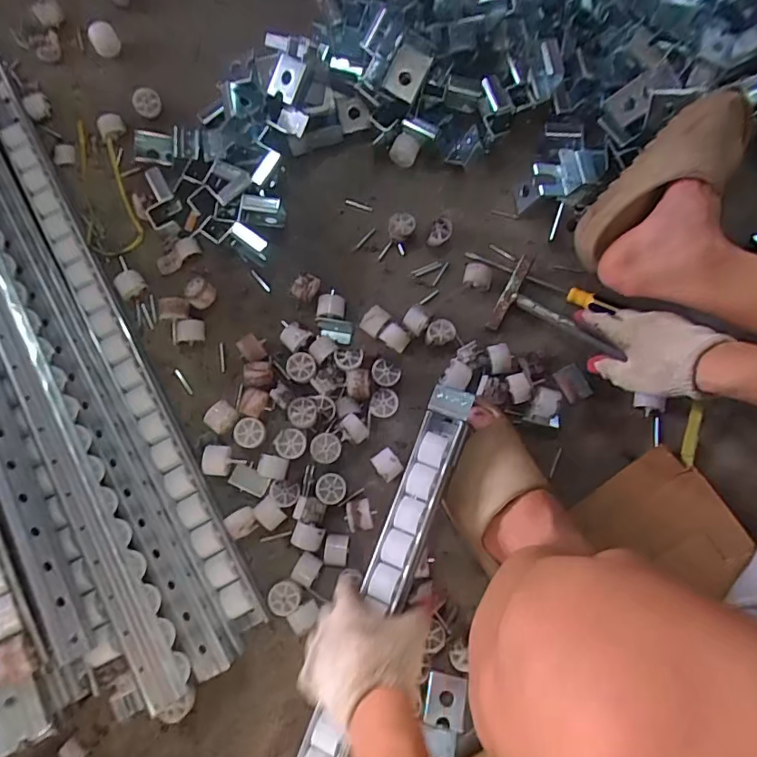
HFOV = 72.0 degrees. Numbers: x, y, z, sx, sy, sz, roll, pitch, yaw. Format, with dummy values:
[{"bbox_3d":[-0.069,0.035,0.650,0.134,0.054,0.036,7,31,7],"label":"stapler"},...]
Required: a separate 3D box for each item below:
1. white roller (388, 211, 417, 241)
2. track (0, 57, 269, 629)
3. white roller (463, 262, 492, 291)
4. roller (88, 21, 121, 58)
[{"bbox_3d":[0.030,-0.195,0.671,0.034,0.021,0.034,15,78,3],"label":"white roller"},{"bbox_3d":[-0.341,-0.085,0.644,0.042,0.043,0.817,-29,79,-6],"label":"track"},{"bbox_3d":[0.124,-0.130,0.646,0.035,0.029,0.032,14,78,3],"label":"white roller"},{"bbox_3d":[-0.380,-0.470,0.719,0.037,0.031,0.033,-29,78,-6],"label":"roller"}]

